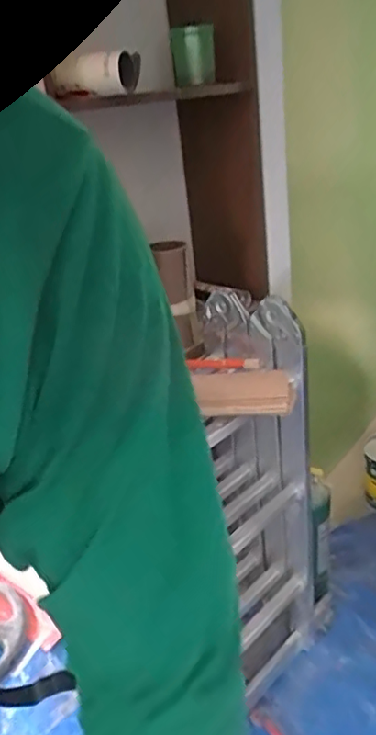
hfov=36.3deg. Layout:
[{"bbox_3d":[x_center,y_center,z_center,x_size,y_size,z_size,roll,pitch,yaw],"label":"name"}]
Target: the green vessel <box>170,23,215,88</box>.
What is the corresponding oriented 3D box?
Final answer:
[{"bbox_3d":[0.011,-0.719,1.327,0.097,0.119,0.077,-4,24,5],"label":"green vessel"}]

